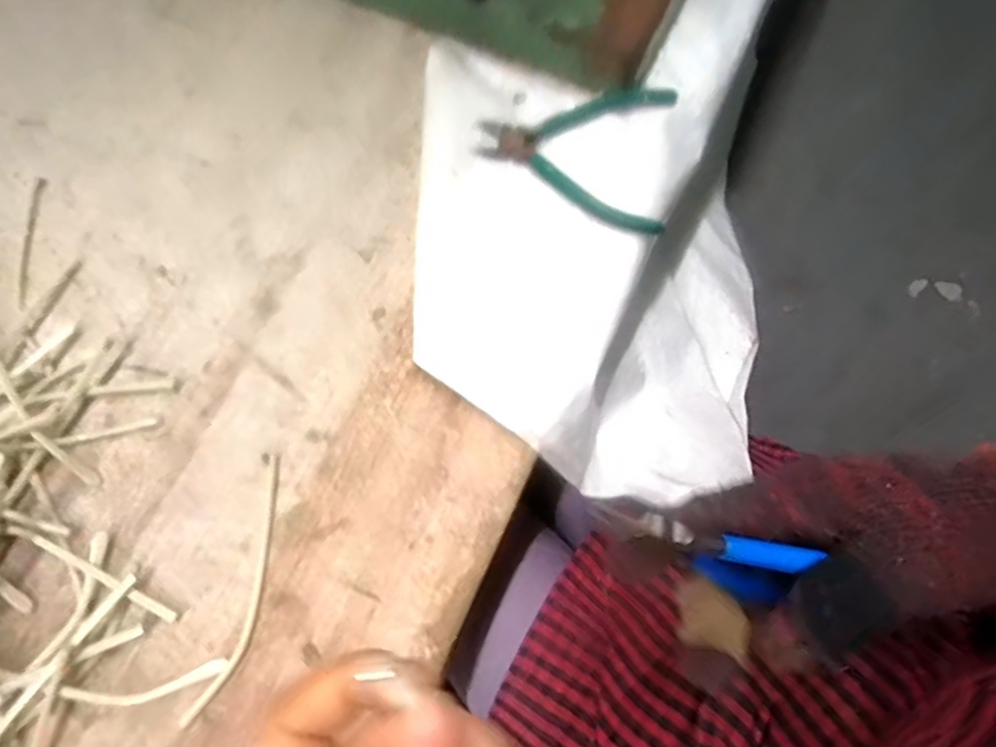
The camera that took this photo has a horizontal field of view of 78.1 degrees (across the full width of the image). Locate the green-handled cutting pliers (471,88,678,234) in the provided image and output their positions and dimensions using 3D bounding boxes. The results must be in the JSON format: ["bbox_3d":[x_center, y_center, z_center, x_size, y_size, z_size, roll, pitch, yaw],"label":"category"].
[{"bbox_3d":[0.046,-0.138,0.375,0.115,0.011,0.098,7,73,4],"label":"green-handled cutting pliers"}]

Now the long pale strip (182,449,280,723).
[{"bbox_3d":[-0.133,0.112,0.323,0.019,0.005,0.135,11,73,5],"label":"long pale strip"}]

